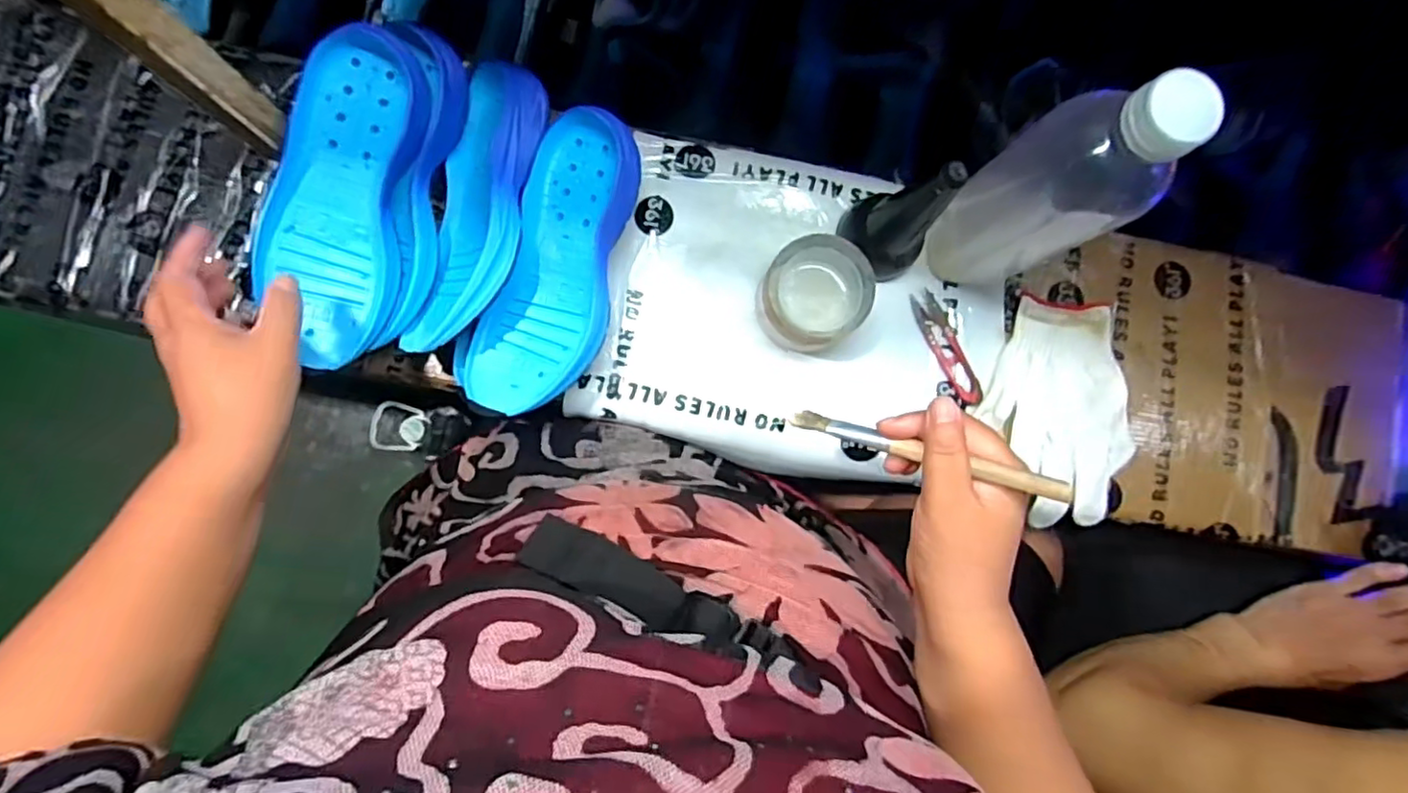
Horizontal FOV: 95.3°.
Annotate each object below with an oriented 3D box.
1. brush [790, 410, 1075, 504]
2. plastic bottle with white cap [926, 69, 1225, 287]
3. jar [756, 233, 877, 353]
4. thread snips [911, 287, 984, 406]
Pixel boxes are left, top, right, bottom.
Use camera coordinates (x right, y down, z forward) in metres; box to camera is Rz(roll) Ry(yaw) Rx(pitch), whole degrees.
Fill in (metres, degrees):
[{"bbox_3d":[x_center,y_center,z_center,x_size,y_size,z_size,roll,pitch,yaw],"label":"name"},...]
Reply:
[{"bbox_3d":[0.119,0.030,0.359,0.156,0.007,0.011,16,82,33],"label":"brush"},{"bbox_3d":[0.235,-0.138,0.438,0.064,0.238,0.083,-31,88,-7],"label":"plastic bottle with white cap"},{"bbox_3d":[0.083,-0.078,0.513,0.086,0.050,0.091,40,83,0],"label":"jar"},{"bbox_3d":[0.205,-0.042,0.536,0.027,0.008,0.101,-26,87,-6],"label":"thread snips"}]

